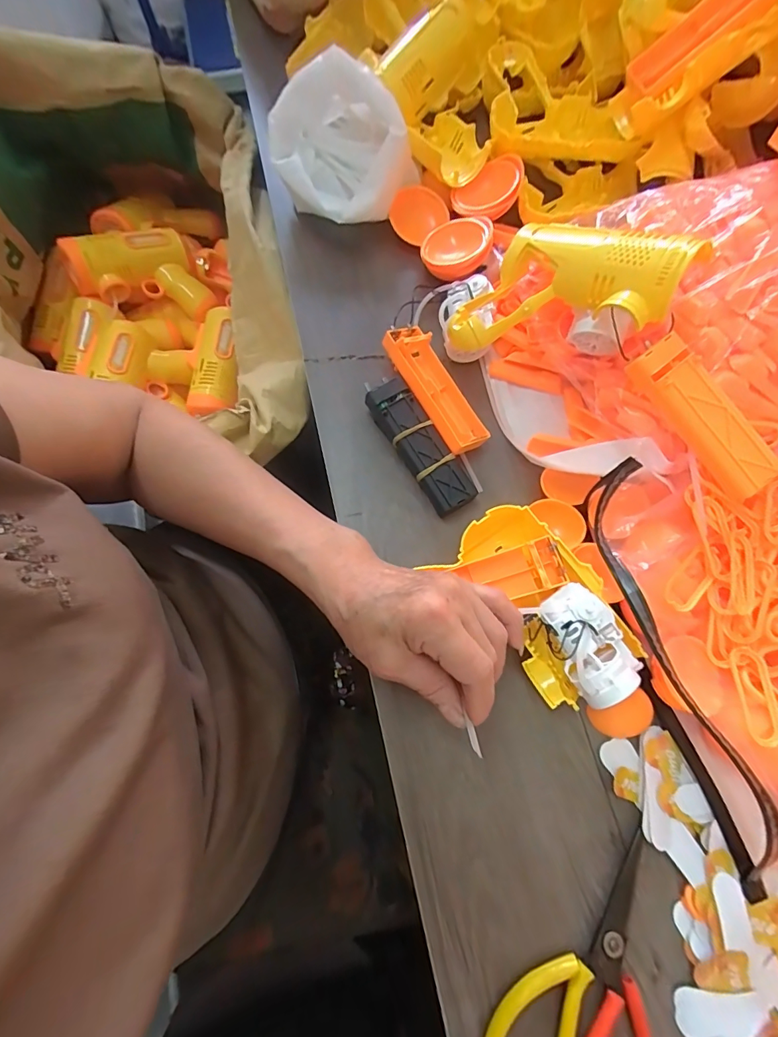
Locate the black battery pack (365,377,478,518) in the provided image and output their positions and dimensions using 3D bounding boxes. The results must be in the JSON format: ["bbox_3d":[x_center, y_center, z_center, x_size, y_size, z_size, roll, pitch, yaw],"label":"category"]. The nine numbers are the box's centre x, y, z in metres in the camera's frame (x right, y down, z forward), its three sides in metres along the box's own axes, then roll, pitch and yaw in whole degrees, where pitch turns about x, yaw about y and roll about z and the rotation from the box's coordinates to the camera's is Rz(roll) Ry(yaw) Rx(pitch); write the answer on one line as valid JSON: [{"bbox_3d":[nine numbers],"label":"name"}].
[{"bbox_3d":[0.025,-0.056,0.333,0.037,0.026,0.108,-31,77,-10],"label":"black battery pack"}]

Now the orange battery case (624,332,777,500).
[{"bbox_3d":[0.198,-0.063,0.277,0.029,0.020,0.108,-40,90,-12],"label":"orange battery case"}]

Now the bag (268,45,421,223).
[{"bbox_3d":[-0.045,-0.322,0.386,0.112,0.076,0.117,-28,76,-9],"label":"bag"}]

